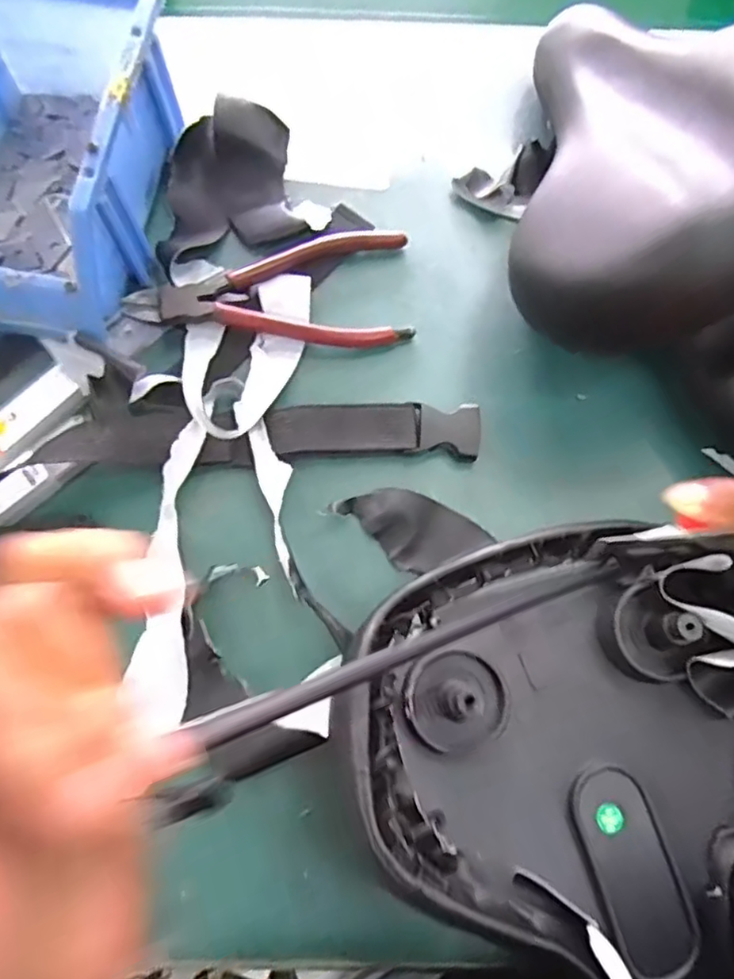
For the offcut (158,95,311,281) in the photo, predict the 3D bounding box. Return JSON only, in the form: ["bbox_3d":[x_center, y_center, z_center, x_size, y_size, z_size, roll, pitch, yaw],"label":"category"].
[{"bbox_3d":[-0.084,-0.180,0.366,0.081,0.026,0.085,-11,72,-6],"label":"offcut"}]

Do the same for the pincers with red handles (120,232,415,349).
[{"bbox_3d":[-0.053,-0.112,0.353,0.152,0.015,0.068,-2,72,-3],"label":"pincers with red handles"}]

